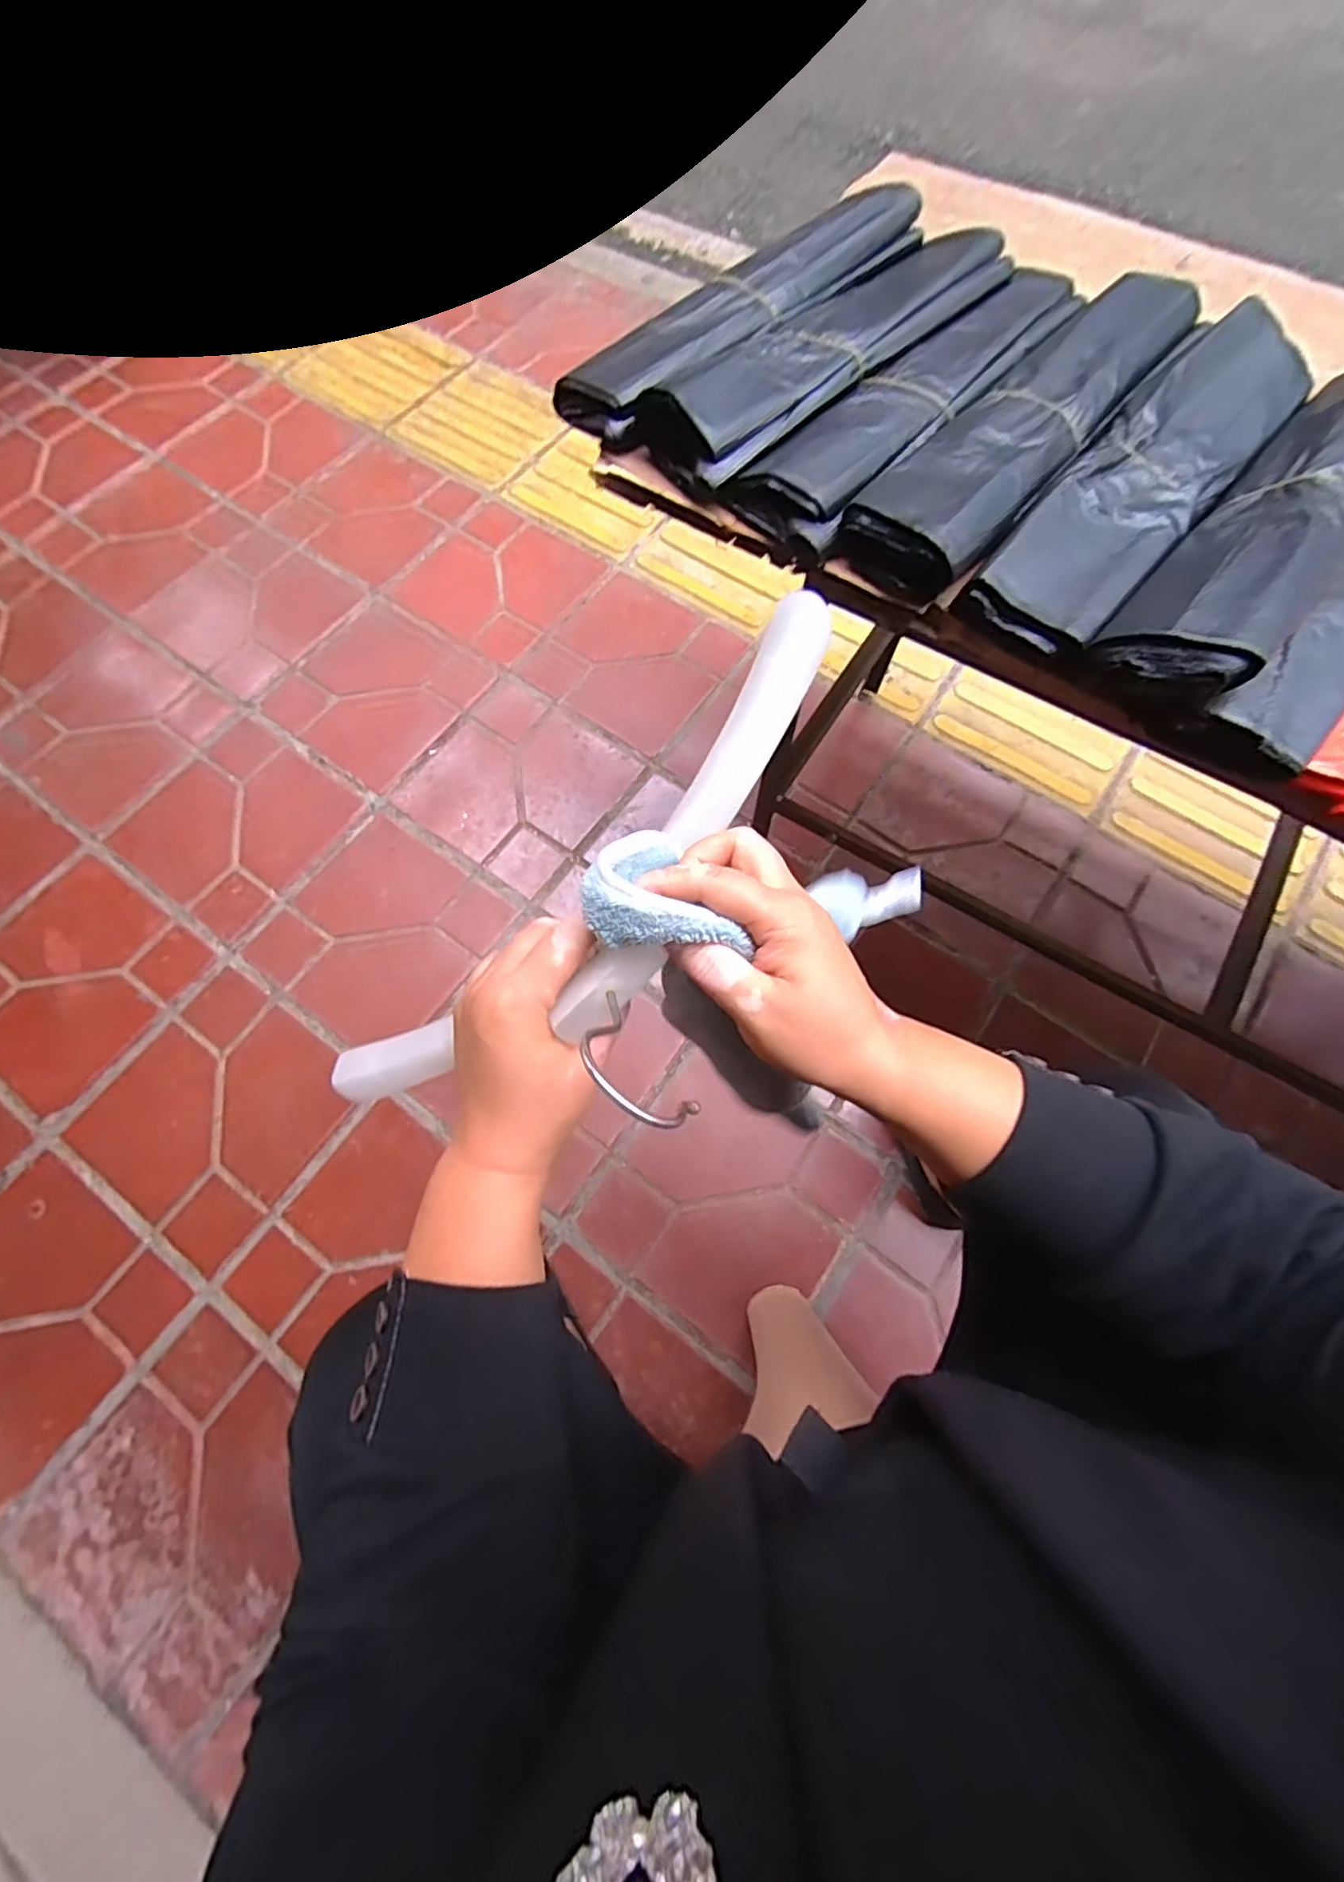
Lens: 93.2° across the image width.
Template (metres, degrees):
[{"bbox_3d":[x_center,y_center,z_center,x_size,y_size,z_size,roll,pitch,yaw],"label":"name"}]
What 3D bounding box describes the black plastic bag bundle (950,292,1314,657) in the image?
[{"bbox_3d":[0.324,-0.316,0.428,0.088,0.035,0.343,41,77,12],"label":"black plastic bag bundle"}]

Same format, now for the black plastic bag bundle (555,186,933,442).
[{"bbox_3d":[0.064,-0.506,0.509,0.350,0.039,0.090,-41,77,-11],"label":"black plastic bag bundle"}]

